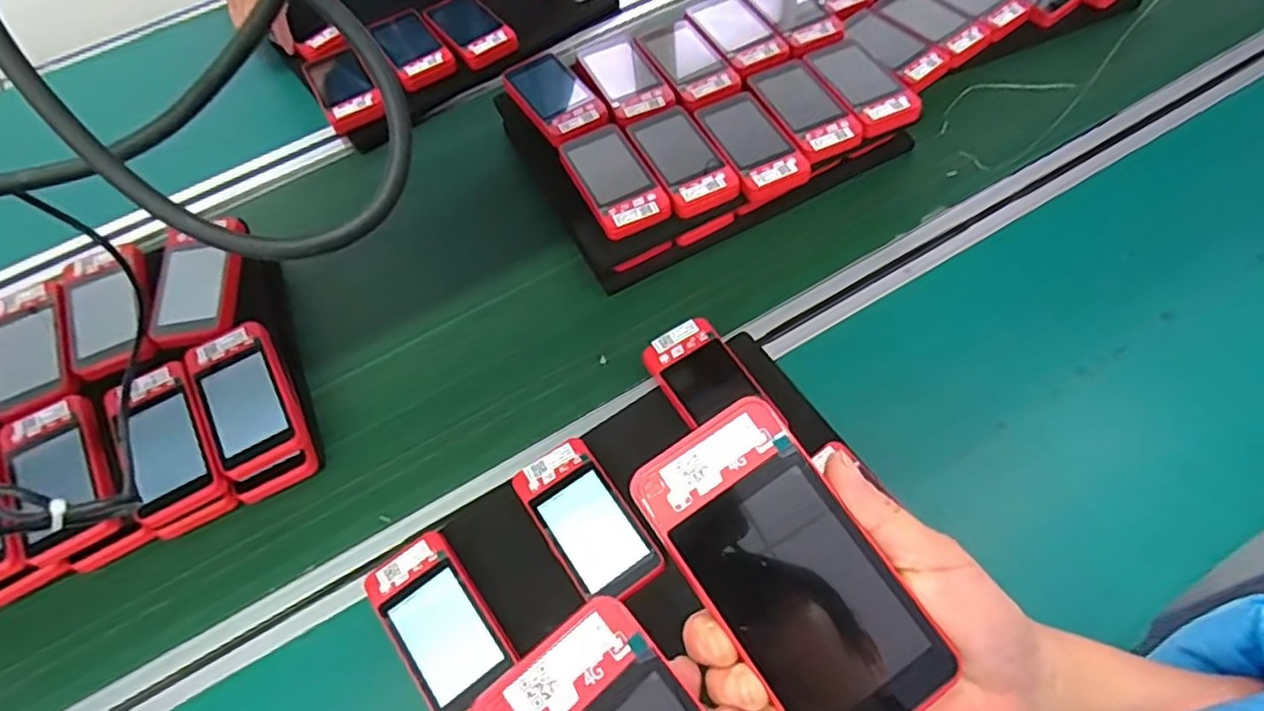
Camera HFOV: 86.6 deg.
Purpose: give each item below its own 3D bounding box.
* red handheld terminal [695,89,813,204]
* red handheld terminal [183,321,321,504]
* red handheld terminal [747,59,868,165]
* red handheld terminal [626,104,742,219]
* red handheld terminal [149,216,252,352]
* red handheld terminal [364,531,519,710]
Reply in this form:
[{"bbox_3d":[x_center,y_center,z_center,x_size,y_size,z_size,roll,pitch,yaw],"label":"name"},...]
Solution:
[{"bbox_3d":[0.110,-0.197,0.618,0.064,0.018,0.119,-22,64,-8],"label":"red handheld terminal"},{"bbox_3d":[-0.300,0.040,0.531,0.067,0.033,0.136,-24,81,-9],"label":"red handheld terminal"},{"bbox_3d":[0.161,-0.235,0.629,0.065,0.012,0.120,-24,64,-8],"label":"red handheld terminal"},{"bbox_3d":[0.045,-0.181,0.612,0.063,0.014,0.117,-24,64,-8],"label":"red handheld terminal"},{"bbox_3d":[-0.375,-0.064,0.580,0.067,0.022,0.117,-5,63,1],"label":"red handheld terminal"},{"bbox_3d":[-0.133,0.186,0.468,0.061,0.017,0.117,-34,66,-13],"label":"red handheld terminal"}]

